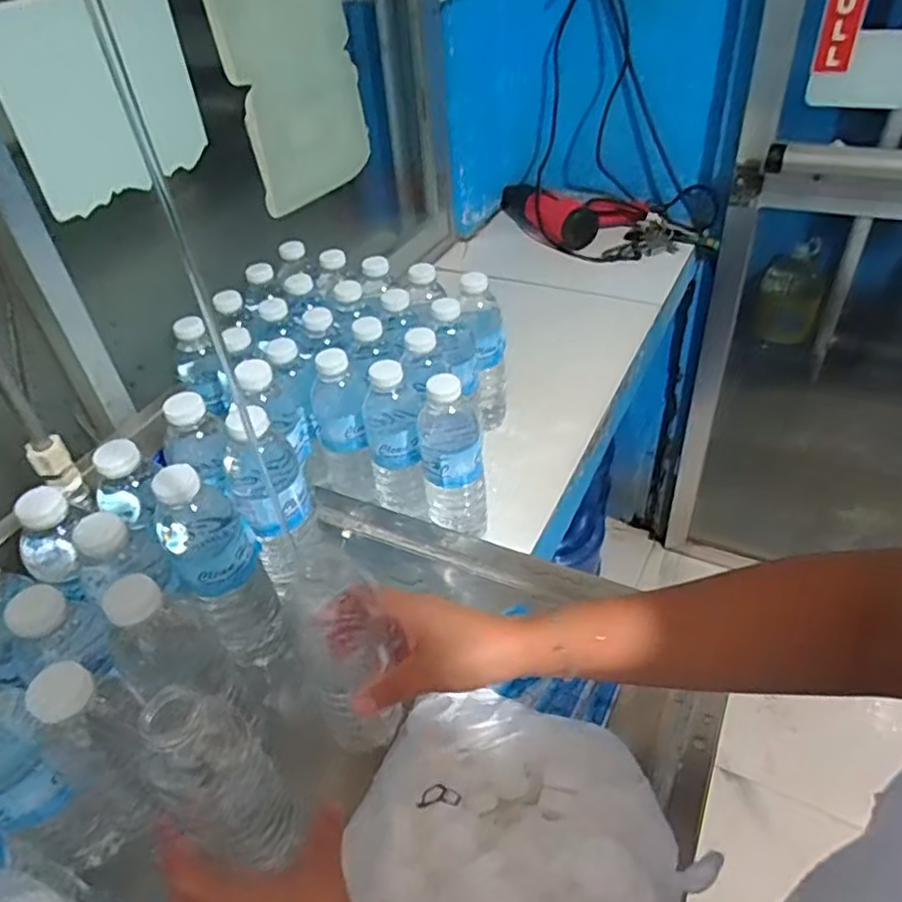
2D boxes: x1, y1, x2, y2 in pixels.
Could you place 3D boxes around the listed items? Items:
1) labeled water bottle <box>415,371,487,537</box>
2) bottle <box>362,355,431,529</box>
[{"bbox_3d":[0.001,0.009,0.661,0.063,0.193,0.062,-3,42,3],"label":"labeled water bottle"},{"bbox_3d":[-0.056,-0.014,0.681,0.059,0.172,0.076,-2,42,4],"label":"bottle"}]

